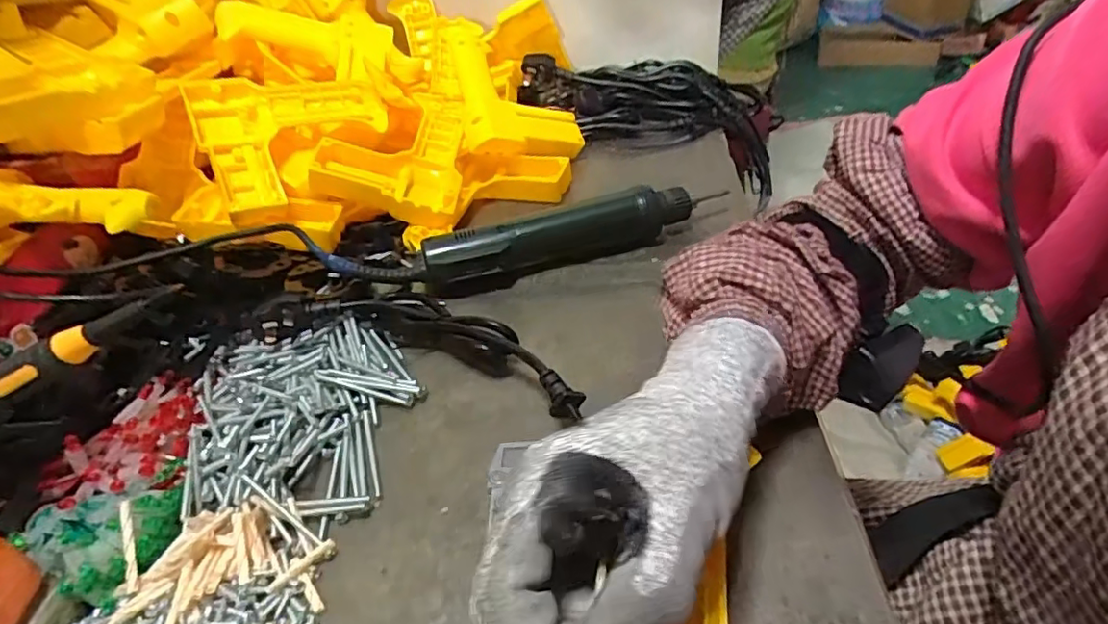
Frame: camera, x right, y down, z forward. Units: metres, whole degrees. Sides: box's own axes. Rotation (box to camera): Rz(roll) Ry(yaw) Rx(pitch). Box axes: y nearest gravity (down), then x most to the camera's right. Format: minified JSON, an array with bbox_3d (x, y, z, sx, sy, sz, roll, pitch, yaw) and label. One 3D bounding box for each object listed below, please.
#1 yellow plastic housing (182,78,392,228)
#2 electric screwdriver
[{"bbox_3d":[-0.213,-0.147,0.491,0.149,0.043,0.119,-25,88,-23],"label":"yellow plastic housing"},{"bbox_3d":[0.005,-0.060,0.457,0.209,0.042,0.032,-18,41,-12],"label":"electric screwdriver"}]

